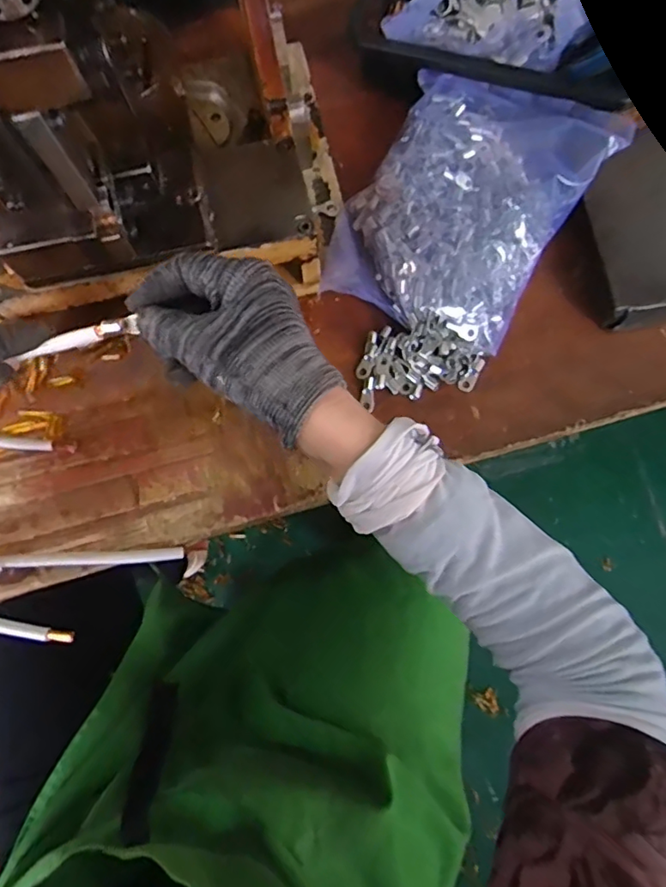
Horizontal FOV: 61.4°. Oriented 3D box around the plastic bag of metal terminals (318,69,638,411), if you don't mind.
[{"bbox_3d":[0.091,-0.170,0.458,0.166,0.057,0.272,32,79,8],"label":"plastic bag of metal terminals"}]

